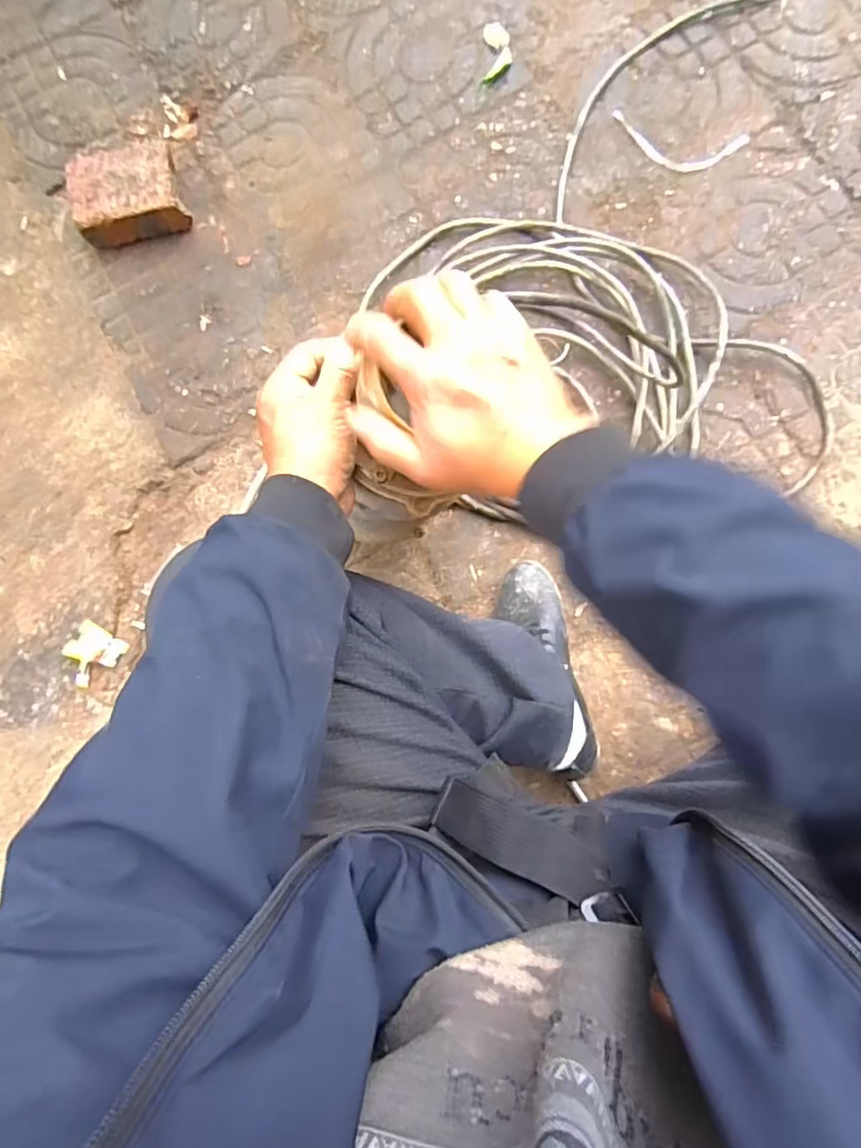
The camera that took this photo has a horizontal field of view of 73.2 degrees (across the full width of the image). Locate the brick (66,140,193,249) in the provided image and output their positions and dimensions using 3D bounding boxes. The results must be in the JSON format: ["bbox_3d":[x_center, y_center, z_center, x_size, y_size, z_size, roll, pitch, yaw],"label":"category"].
[{"bbox_3d":[-0.445,-0.560,0.852,0.159,0.061,0.140,-18,82,1],"label":"brick"}]

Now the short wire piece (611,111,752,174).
[{"bbox_3d":[0.351,-0.611,0.829,0.191,0.006,0.074,14,84,5],"label":"short wire piece"}]

